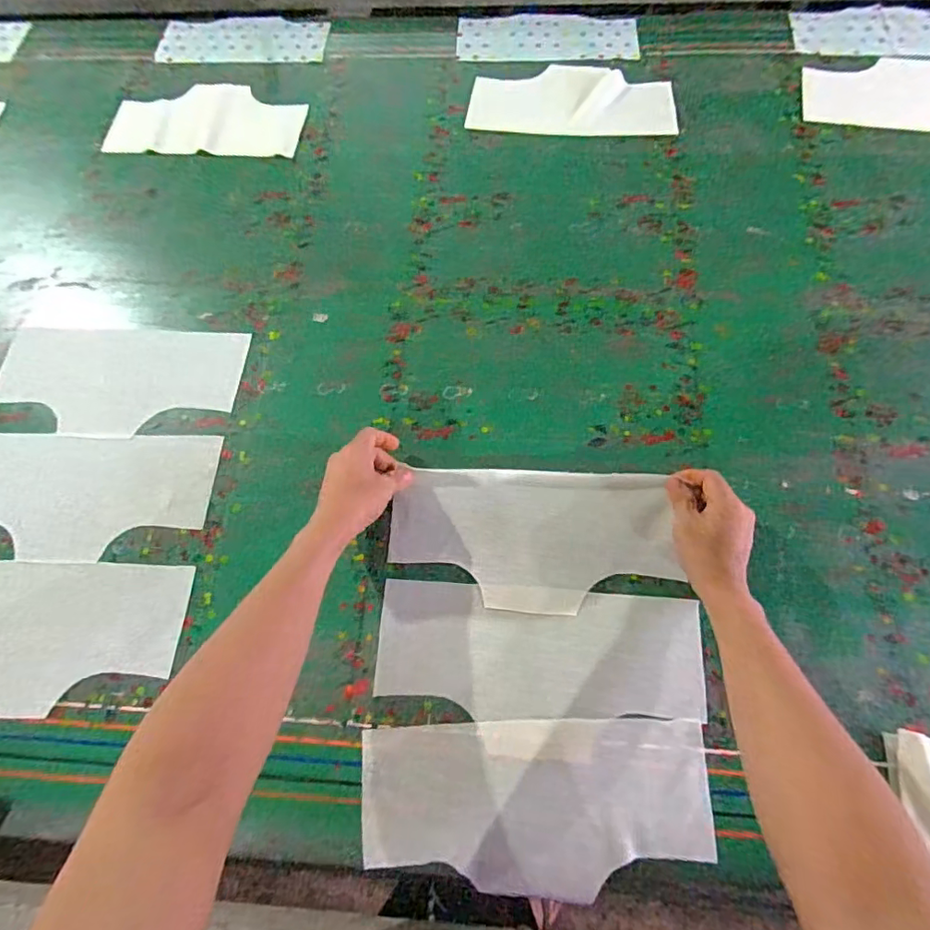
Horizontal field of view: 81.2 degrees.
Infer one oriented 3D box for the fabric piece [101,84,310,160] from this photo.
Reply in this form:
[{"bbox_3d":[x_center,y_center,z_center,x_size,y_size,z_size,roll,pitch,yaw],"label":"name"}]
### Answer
[{"bbox_3d":[-0.399,-0.541,0.849,0.303,0.006,0.150,6,69,7],"label":"fabric piece"}]

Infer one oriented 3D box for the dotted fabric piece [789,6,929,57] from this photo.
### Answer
[{"bbox_3d":[0.669,-0.683,0.852,0.287,0.005,0.132,4,66,5],"label":"dotted fabric piece"}]

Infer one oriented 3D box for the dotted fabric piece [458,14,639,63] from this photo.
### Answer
[{"bbox_3d":[0.133,-0.704,0.890,0.290,0.009,0.122,5,66,5],"label":"dotted fabric piece"}]

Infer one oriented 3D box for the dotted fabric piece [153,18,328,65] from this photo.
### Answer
[{"bbox_3d":[-0.383,-0.733,0.932,0.305,0.011,0.133,7,66,6],"label":"dotted fabric piece"}]

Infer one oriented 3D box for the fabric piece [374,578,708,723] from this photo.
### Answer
[{"bbox_3d":[0.071,0.183,0.531,0.307,0.012,0.119,3,67,4],"label":"fabric piece"}]

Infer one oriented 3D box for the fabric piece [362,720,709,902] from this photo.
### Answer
[{"bbox_3d":[0.061,0.299,0.476,0.298,0.013,0.132,-2,66,2],"label":"fabric piece"}]

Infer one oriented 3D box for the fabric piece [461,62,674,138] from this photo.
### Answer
[{"bbox_3d":[0.159,-0.552,0.818,0.298,0.011,0.142,4,66,5],"label":"fabric piece"}]

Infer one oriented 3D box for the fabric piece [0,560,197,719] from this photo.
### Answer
[{"bbox_3d":[-0.455,0.176,0.565,0.314,0.011,0.148,0,70,6],"label":"fabric piece"}]

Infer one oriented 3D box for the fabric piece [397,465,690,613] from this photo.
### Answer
[{"bbox_3d":[0.066,0.077,0.563,0.282,0.035,0.138,3,66,7],"label":"fabric piece"}]

